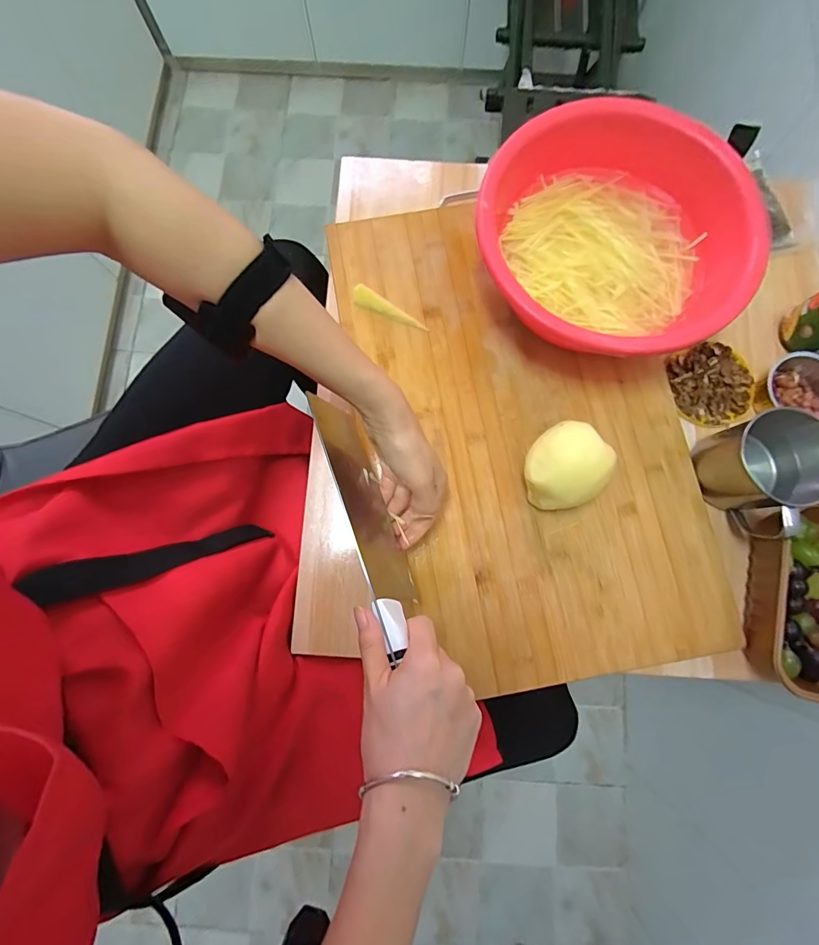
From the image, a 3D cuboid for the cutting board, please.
[{"bbox_3d":[0.122,-0.055,0.456,0.331,0.018,0.520,-10,79,-1],"label":"cutting board"}]

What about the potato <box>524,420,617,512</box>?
[{"bbox_3d":[0.147,-0.002,0.408,0.072,0.076,0.070,0,79,0],"label":"potato"}]

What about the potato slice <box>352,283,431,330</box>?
[{"bbox_3d":[-0.024,-0.177,0.464,0.088,0.012,0.019,33,81,6],"label":"potato slice"}]

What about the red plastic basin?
[{"bbox_3d":[0.215,-0.243,0.442,0.243,0.088,0.258,0,79,0],"label":"red plastic basin"}]

